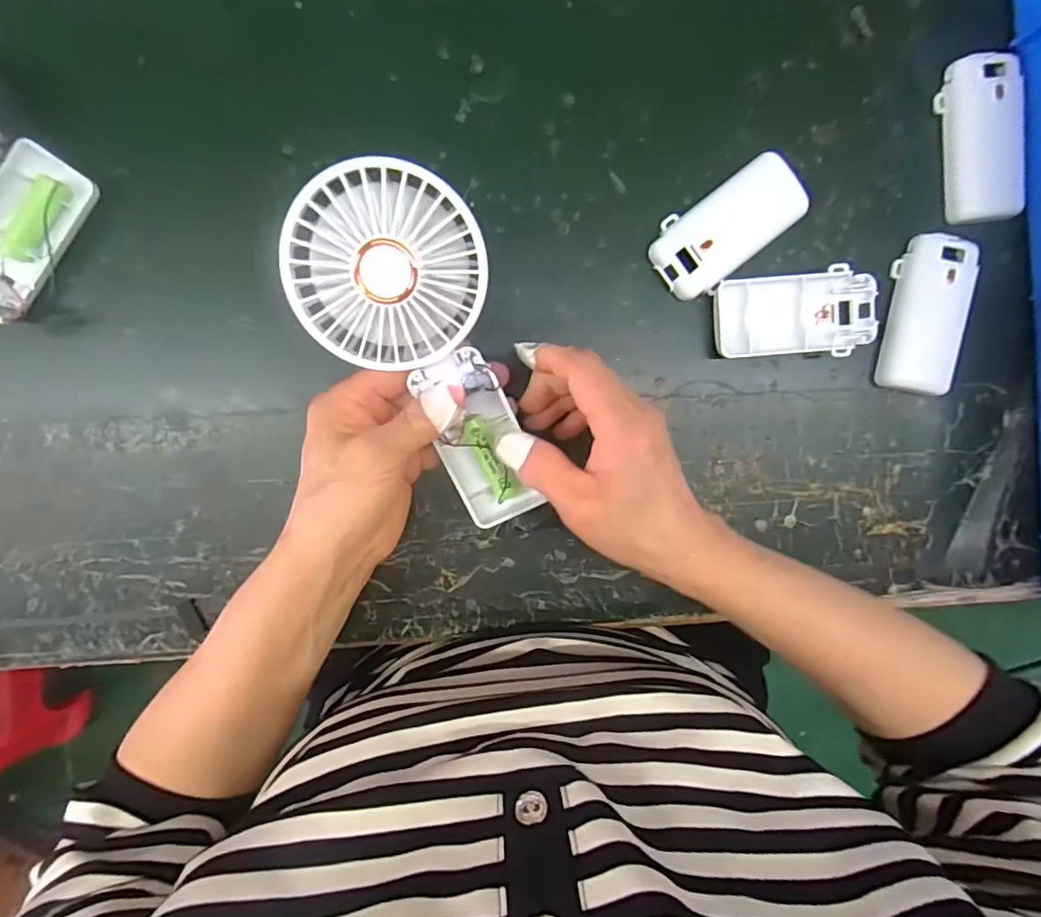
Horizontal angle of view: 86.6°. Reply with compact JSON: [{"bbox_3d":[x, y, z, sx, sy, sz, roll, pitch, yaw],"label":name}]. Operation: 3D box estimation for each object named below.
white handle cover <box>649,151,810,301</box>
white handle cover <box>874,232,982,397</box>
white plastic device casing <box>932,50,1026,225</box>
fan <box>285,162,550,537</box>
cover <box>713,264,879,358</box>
[{"bbox_3d":[0.122,-0.137,0.325,0.095,0.018,0.048,-42,95,1],"label":"white handle cover"},{"bbox_3d":[0.244,-0.087,0.330,0.040,0.015,0.092,7,94,-3],"label":"white handle cover"},{"bbox_3d":[0.273,-0.189,0.324,0.041,0.015,0.092,-8,95,-2],"label":"white plastic device casing"},{"bbox_3d":[-0.041,-0.045,0.269,0.081,0.025,0.178,-24,121,0],"label":"fan"},{"bbox_3d":[0.164,-0.086,0.331,0.096,0.014,0.049,-1,94,-2],"label":"cover"}]

